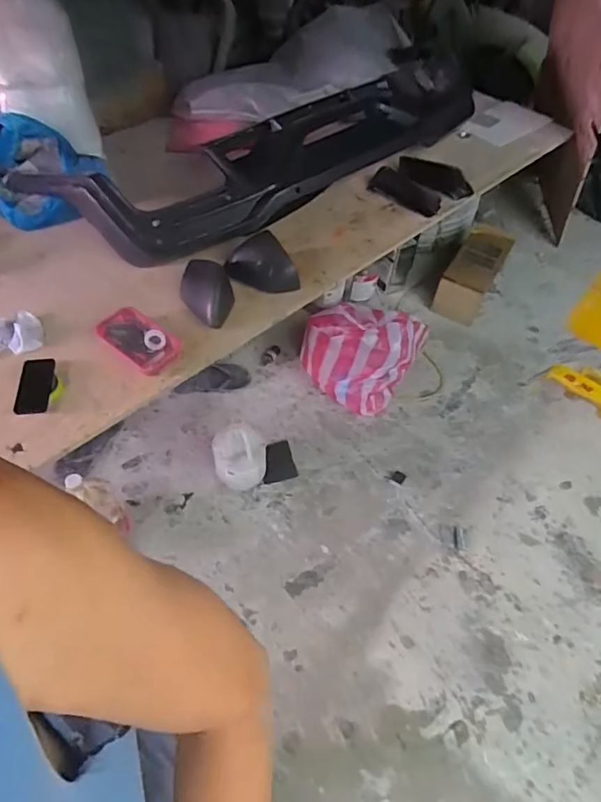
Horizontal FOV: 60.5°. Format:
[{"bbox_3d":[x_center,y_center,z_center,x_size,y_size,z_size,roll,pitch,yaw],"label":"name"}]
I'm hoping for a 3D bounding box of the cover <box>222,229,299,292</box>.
[{"bbox_3d":[-0.099,-0.421,1.562,0.230,0.100,0.174,16,54,9],"label":"cover"}]

